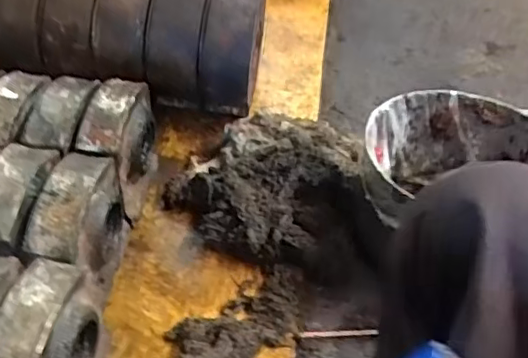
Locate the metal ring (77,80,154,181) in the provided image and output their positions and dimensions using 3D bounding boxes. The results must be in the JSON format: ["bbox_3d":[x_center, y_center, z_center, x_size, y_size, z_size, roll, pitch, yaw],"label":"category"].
[{"bbox_3d":[-0.212,-0.045,0.885,0.076,0.173,0.147,7,45,2],"label":"metal ring"}]

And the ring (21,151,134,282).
[{"bbox_3d":[-0.234,0.064,0.765,0.083,0.148,0.163,6,45,2],"label":"ring"}]

